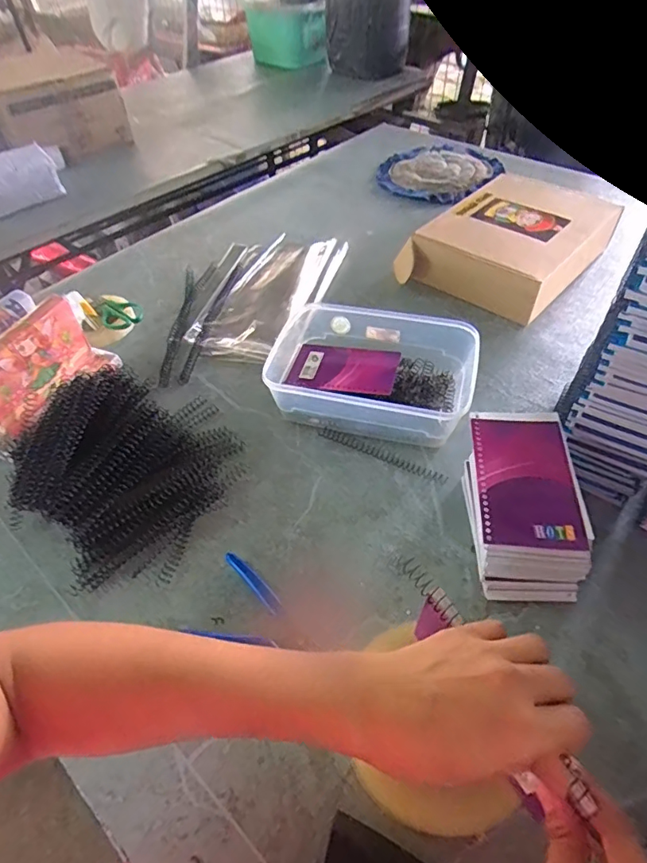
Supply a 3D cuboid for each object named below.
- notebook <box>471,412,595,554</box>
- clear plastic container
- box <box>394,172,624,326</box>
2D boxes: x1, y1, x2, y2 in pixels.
[{"bbox_3d":[0.175,0.038,0.429,0.083,0.013,0.140,4,51,6],"label":"notebook"},{"bbox_3d":[0.058,-0.078,0.612,0.244,0.068,0.192,15,53,14],"label":"clear plastic container"},{"bbox_3d":[0.294,-0.295,0.776,0.214,0.082,0.312,36,61,27],"label":"box"}]

